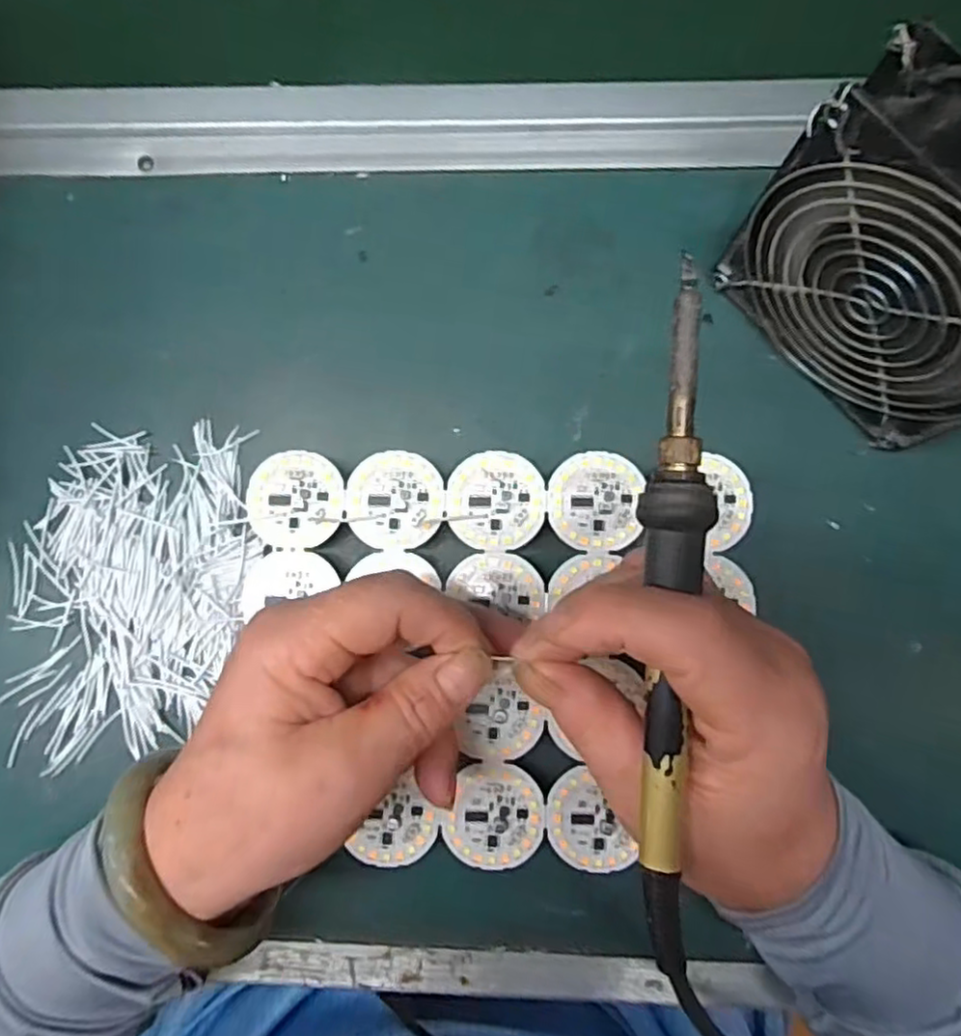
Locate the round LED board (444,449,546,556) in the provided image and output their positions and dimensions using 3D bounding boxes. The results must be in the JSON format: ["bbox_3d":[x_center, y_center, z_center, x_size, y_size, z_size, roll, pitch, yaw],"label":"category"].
[{"bbox_3d":[0.007,-0.008,0.300,0.042,0.004,0.043,0,84,2],"label":"round LED board"}]

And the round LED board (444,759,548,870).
[{"bbox_3d":[0.007,0.128,0.290,0.040,0.004,0.043,24,87,2],"label":"round LED board"}]

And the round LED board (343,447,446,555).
[{"bbox_3d":[-0.038,-0.008,0.302,0.043,0.004,0.043,0,84,2],"label":"round LED board"}]

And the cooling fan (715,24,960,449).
[{"bbox_3d":[0.162,-0.093,0.261,0.045,0.123,0.115,-43,84,-2],"label":"cooling fan"}]

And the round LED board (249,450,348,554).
[{"bbox_3d":[-0.083,-0.008,0.306,0.043,0.004,0.043,0,83,2],"label":"round LED board"}]

